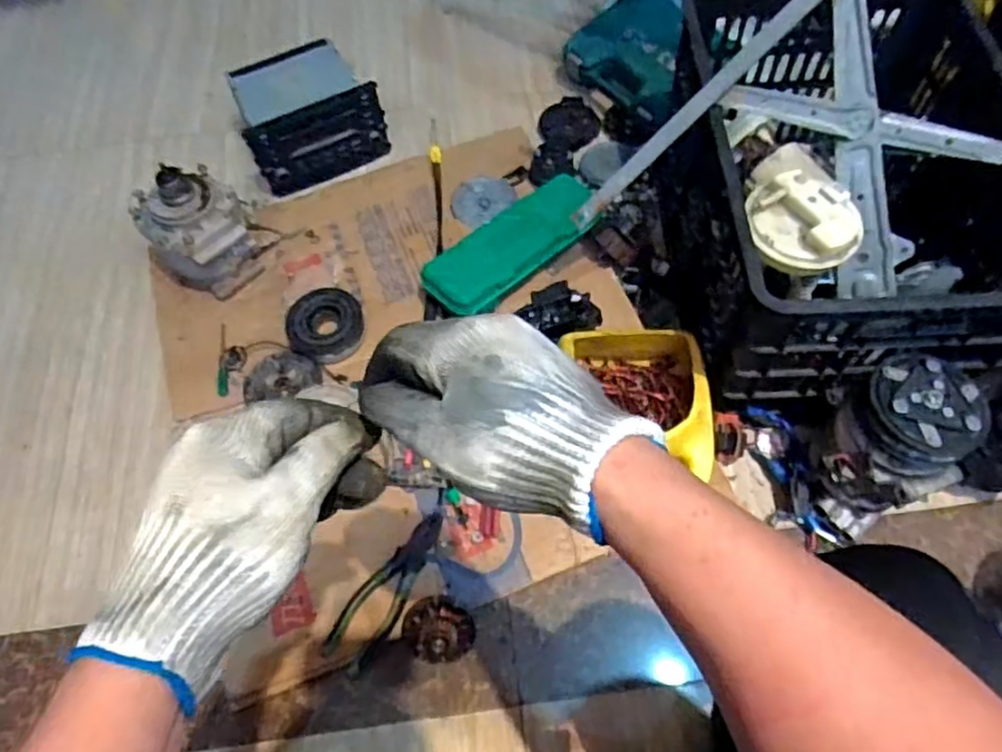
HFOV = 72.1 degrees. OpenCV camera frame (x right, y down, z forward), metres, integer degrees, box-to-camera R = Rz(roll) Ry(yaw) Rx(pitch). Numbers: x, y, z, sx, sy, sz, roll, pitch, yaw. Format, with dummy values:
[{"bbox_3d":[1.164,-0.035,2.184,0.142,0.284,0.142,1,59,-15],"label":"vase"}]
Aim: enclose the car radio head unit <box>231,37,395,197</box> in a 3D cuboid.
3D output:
[{"bbox_3d":[-0.312,-0.424,1.114,0.210,0.117,0.192,-25,62,-9],"label":"car radio head unit"}]

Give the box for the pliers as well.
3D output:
[{"bbox_3d":[-0.125,0.242,0.786,0.052,0.016,0.190,30,67,19],"label":"pliers"}]

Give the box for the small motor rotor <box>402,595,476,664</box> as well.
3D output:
[{"bbox_3d":[-0.067,0.276,0.748,0.068,0.057,0.068,-2,60,3],"label":"small motor rotor"}]

